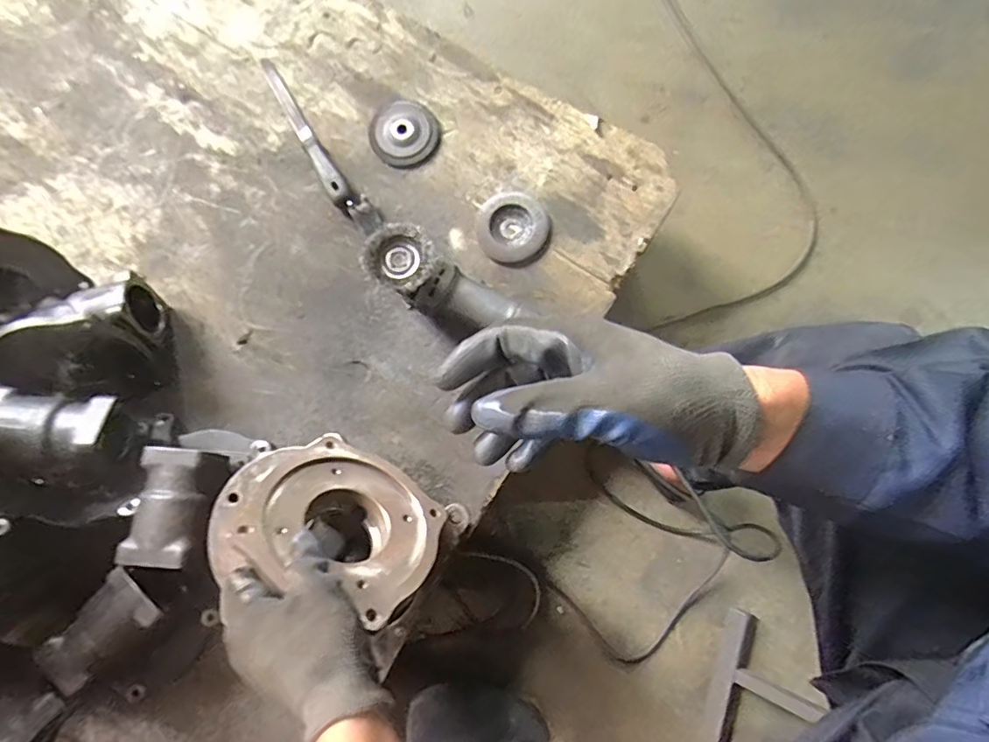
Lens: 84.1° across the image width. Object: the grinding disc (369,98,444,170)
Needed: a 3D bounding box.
[{"bbox_3d":[-0.122,-0.325,0.744,0.092,0.011,0.095,0,79,1],"label":"grinding disc"}]

